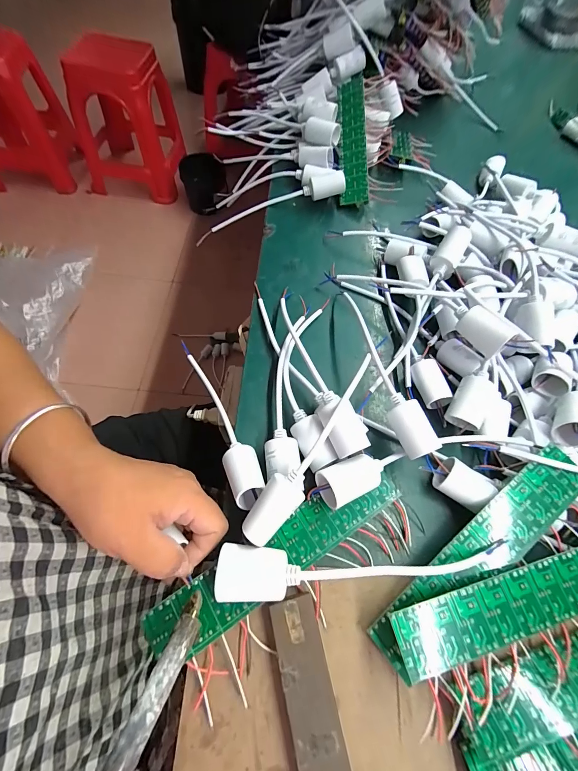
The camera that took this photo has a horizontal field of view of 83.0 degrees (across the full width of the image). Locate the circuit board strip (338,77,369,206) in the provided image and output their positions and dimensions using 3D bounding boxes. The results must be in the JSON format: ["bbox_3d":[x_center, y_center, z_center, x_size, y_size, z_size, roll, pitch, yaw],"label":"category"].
[{"bbox_3d":[0.088,-0.344,0.455,0.038,0.011,0.197,-4,79,24],"label":"circuit board strip"}]

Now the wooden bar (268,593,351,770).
[{"bbox_3d":[0.024,0.243,0.187,0.031,0.020,0.207,-10,64,-9],"label":"wooden bar"}]

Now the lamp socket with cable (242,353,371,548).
[{"bbox_3d":[0.021,0.046,0.253,0.025,0.035,0.164,31,65,12],"label":"lamp socket with cable"}]

